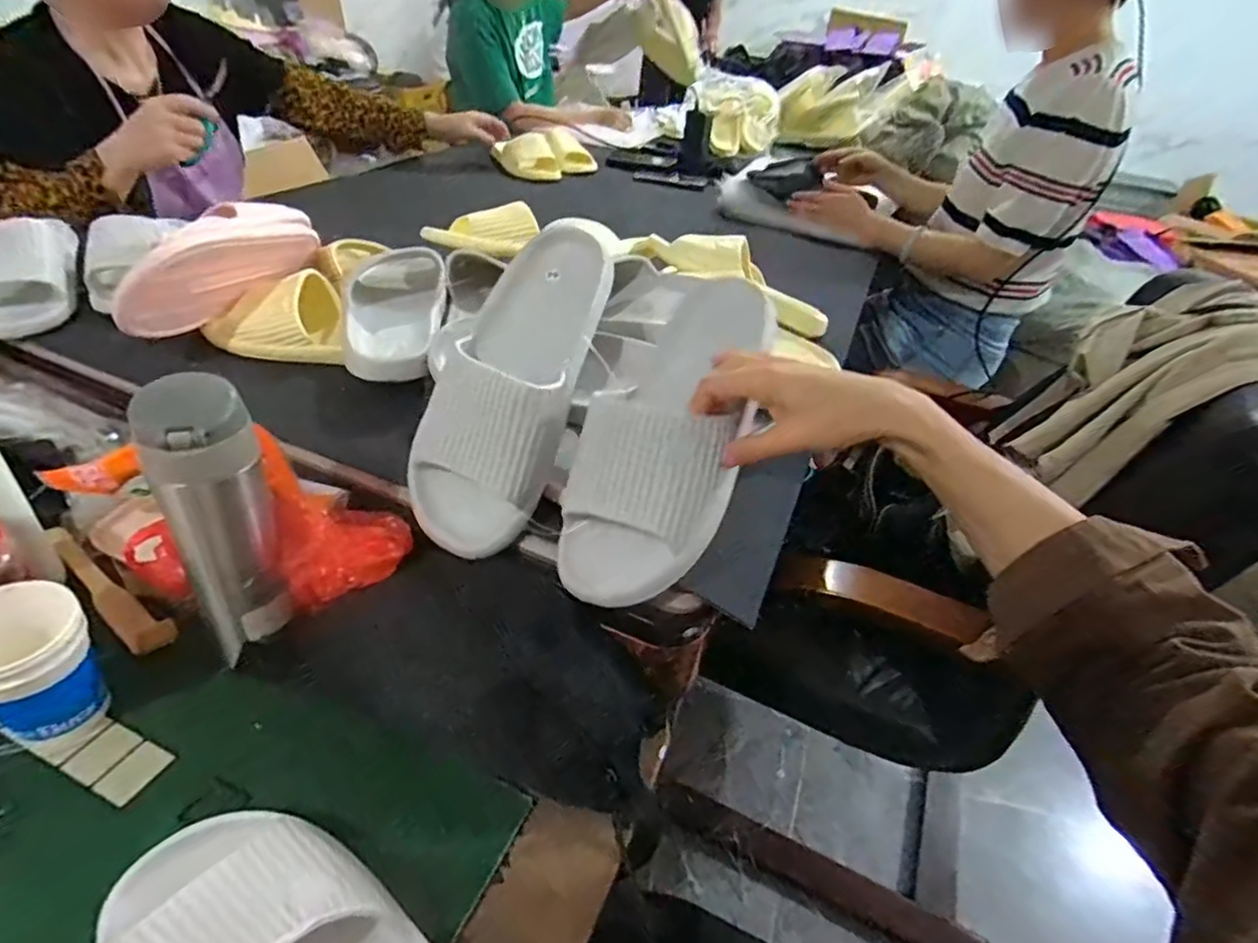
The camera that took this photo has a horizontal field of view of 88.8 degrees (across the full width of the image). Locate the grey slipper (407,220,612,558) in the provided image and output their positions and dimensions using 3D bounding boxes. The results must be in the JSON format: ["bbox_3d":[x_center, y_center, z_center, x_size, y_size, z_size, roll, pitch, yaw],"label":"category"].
[{"bbox_3d":[-0.095,-0.073,0.512,0.096,0.059,0.269,17,79,12],"label":"grey slipper"}]

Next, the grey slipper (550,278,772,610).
[{"bbox_3d":[0.033,-0.034,0.488,0.111,0.073,0.271,18,69,14],"label":"grey slipper"}]

